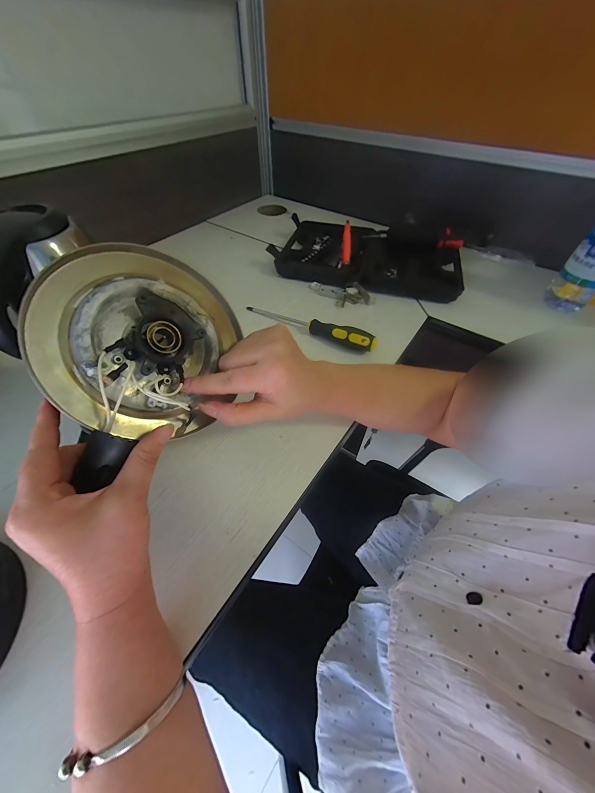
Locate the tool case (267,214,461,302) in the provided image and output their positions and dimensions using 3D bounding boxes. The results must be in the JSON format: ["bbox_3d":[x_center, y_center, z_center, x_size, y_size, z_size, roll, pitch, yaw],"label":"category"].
[{"bbox_3d":[0.138,-0.290,0.561,0.355,0.055,0.220,12,53,9],"label":"tool case"}]

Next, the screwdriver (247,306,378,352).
[{"bbox_3d":[0.015,-0.112,0.426,0.215,0.030,0.021,24,55,17],"label":"screwdriver"}]

